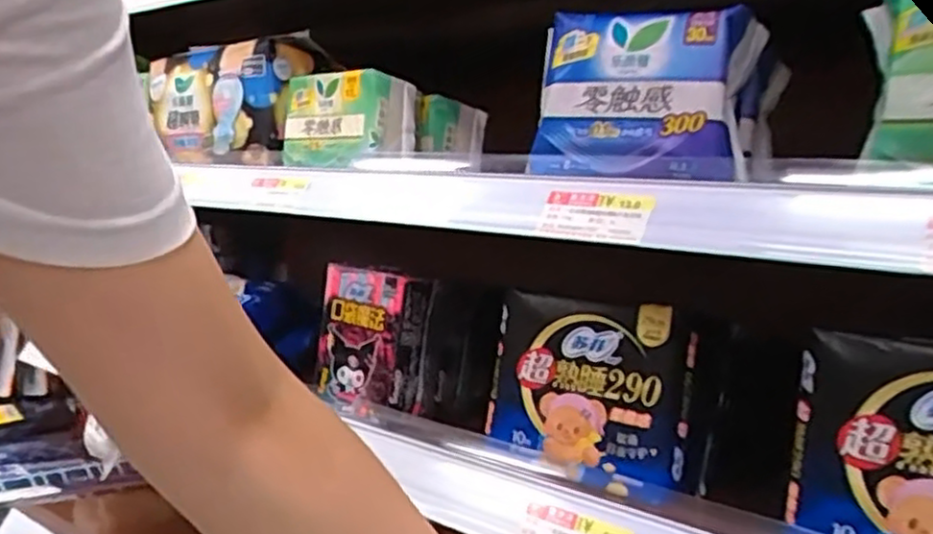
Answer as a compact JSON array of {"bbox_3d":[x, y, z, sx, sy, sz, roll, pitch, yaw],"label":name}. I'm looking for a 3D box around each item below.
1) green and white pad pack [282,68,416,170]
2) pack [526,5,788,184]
[{"bbox_3d":[-0.095,-0.110,0.570,0.105,0.069,0.044,7,-1,38],"label":"green and white pad pack"},{"bbox_3d":[0.113,-0.097,0.451,0.125,0.097,0.098,7,-1,33],"label":"pack"}]

